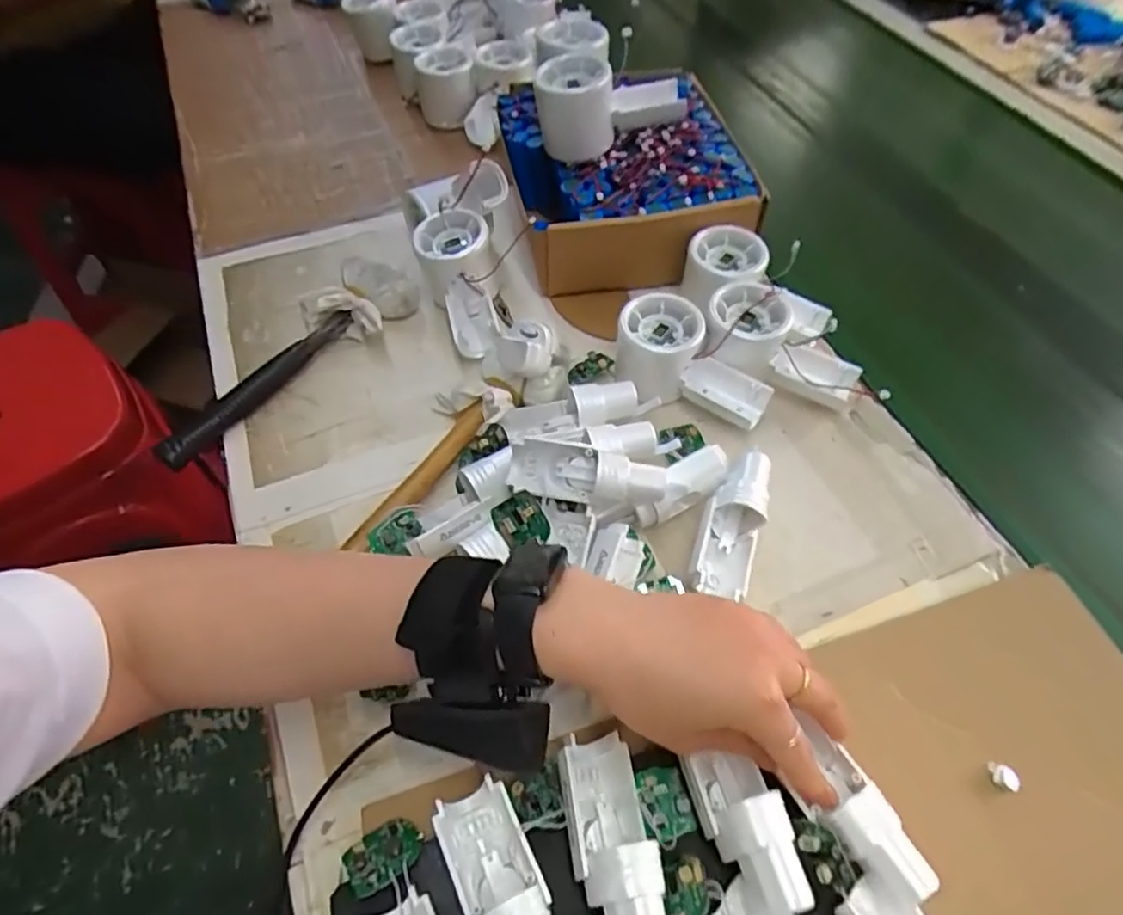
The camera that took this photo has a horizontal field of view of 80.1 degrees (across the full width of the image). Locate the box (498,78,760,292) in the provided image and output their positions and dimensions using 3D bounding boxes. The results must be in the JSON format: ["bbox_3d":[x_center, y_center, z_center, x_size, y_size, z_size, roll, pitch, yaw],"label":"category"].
[{"bbox_3d":[0.051,-0.241,0.569,0.197,0.087,0.199,-6,55,-4],"label":"box"}]

